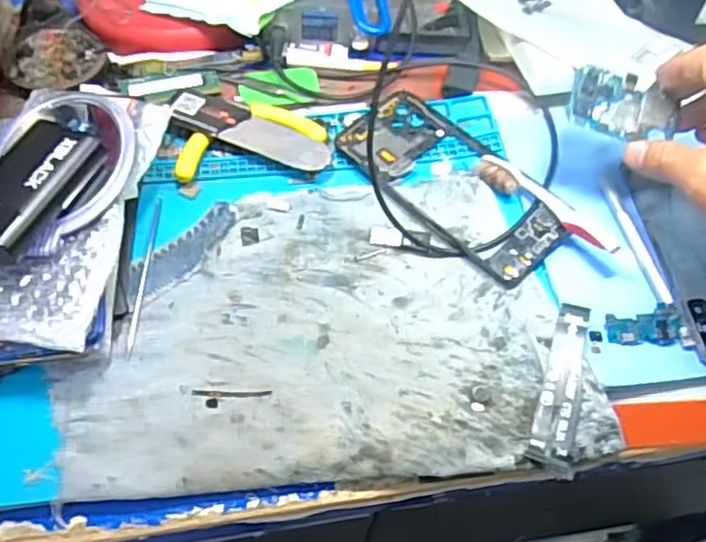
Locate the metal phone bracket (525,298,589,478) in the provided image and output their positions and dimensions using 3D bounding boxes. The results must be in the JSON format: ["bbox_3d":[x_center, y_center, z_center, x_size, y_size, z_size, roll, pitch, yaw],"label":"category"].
[{"bbox_3d":[0.114,0.061,0.361,0.022,0.010,0.098,15,57,6],"label":"metal phone bracket"}]

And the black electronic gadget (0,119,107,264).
[{"bbox_3d":[-0.177,-0.044,0.358,0.044,0.027,0.081,22,58,10],"label":"black electronic gadget"}]

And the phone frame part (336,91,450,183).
[{"bbox_3d":[0.027,-0.094,0.455,0.053,0.008,0.068,40,63,20],"label":"phone frame part"}]

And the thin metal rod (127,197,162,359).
[{"bbox_3d":[-0.123,-0.001,0.391,0.005,0.004,0.110,2,57,-3],"label":"thin metal rod"}]

